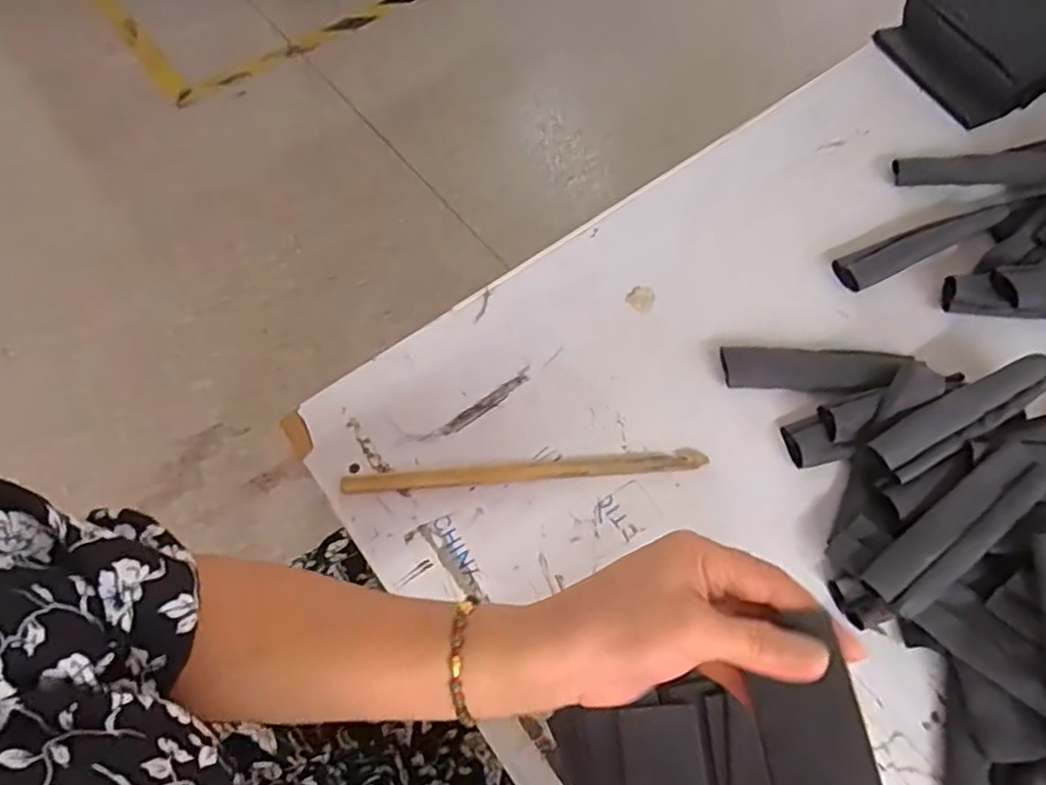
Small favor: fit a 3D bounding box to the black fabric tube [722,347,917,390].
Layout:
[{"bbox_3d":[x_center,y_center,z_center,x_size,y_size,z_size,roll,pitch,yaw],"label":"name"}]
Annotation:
[{"bbox_3d":[0.222,-0.021,0.523,0.128,0.015,0.035,0,64,13],"label":"black fabric tube"}]

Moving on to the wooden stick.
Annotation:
[{"bbox_3d":[0.001,0.057,0.503,0.262,0.005,0.016,-4,64,0],"label":"wooden stick"}]

